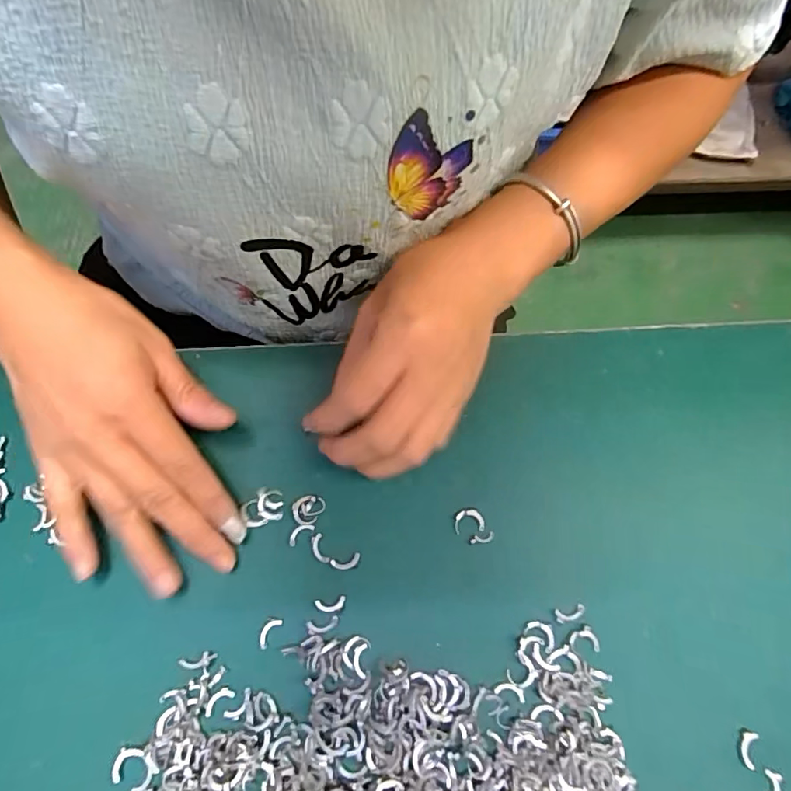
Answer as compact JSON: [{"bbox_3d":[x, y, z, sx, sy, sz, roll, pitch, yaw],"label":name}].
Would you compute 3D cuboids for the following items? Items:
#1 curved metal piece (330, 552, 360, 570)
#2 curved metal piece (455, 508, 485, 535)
[{"bbox_3d":[-0.024,0.081,0.240,0.014,0.004,0.006,-17,72,-5],"label":"curved metal piece"},{"bbox_3d":[0.036,0.062,0.247,0.015,0.004,0.011,-6,71,-2],"label":"curved metal piece"}]

